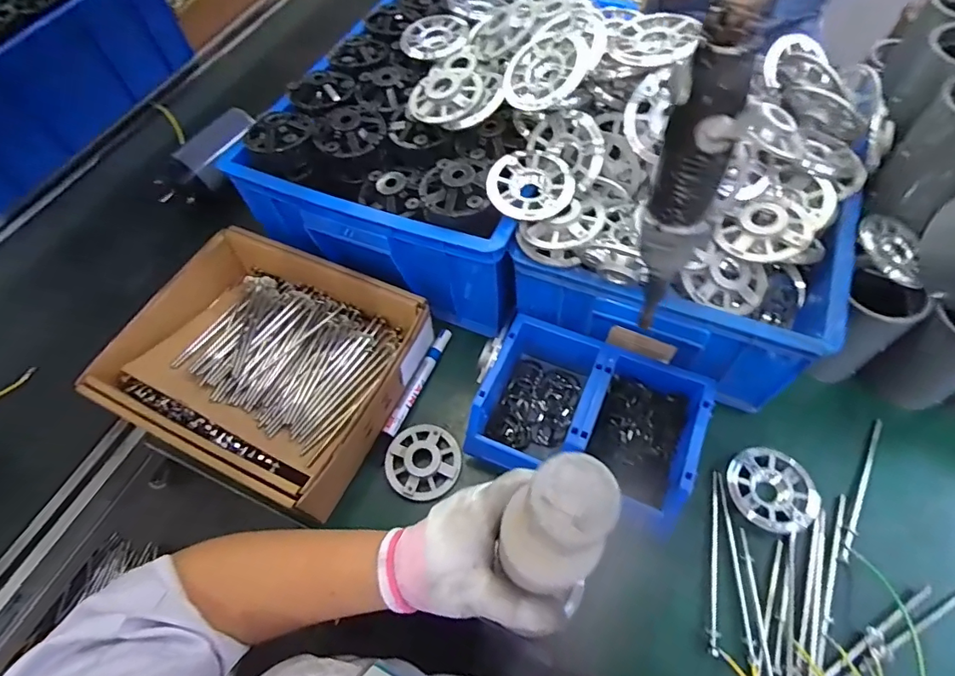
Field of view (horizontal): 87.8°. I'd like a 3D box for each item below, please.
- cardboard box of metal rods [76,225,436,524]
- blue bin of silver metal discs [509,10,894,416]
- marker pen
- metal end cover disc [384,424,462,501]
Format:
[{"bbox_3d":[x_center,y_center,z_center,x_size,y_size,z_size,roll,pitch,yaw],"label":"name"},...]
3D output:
[{"bbox_3d":[-0.230,0.017,0.567,0.307,0.072,0.269,21,62,16],"label":"cardboard box of metal rods"},{"bbox_3d":[0.228,-0.165,0.527,0.310,0.200,0.351,21,62,16],"label":"blue bin of silver metal discs"},{"bbox_3d":[-0.068,0.049,0.579,0.013,0.015,0.145,19,62,15],"label":"marker pen"},{"bbox_3d":[-0.058,0.129,0.526,0.077,0.015,0.083,-2,58,3],"label":"metal end cover disc"}]

